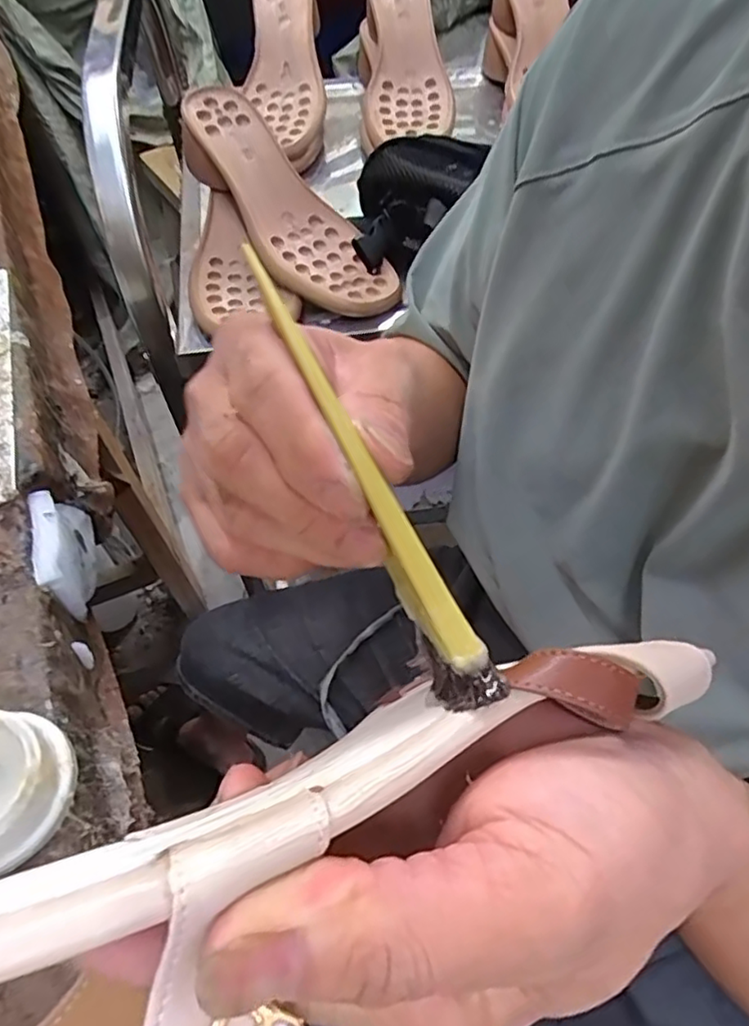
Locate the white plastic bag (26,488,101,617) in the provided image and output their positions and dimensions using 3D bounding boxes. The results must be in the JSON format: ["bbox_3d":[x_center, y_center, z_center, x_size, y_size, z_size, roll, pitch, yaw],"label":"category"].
[{"bbox_3d":[-0.237,0.028,0.479,0.019,0.077,0.087,-16,58,-9],"label":"white plastic bag"}]

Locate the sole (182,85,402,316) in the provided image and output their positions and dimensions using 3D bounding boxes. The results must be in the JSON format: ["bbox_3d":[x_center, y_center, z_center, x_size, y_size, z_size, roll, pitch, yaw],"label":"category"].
[{"bbox_3d":[-0.075,-0.260,0.527,0.085,0.025,0.236,-35,86,-19],"label":"sole"}]

